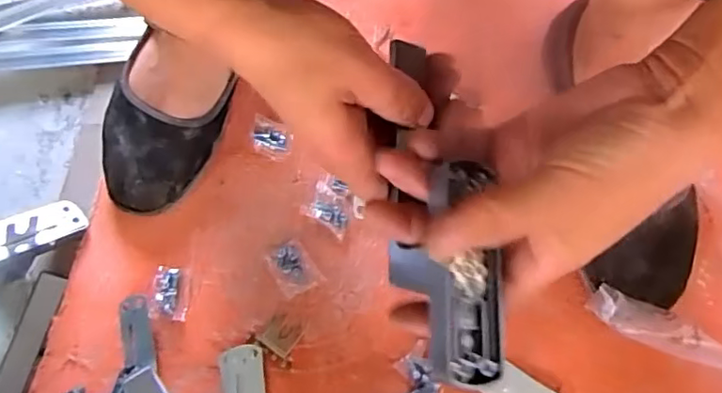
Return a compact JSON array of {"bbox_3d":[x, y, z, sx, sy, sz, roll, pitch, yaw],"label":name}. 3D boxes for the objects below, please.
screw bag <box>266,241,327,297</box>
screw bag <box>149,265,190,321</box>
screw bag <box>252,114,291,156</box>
[{"bbox_3d":[-0.052,0.055,0.446,0.030,0.012,0.042,-32,74,-9],"label":"screw bag"},{"bbox_3d":[-0.145,0.073,0.443,0.026,0.009,0.039,2,71,2],"label":"screw bag"},{"bbox_3d":[-0.074,-0.050,0.485,0.037,0.008,0.027,18,73,7],"label":"screw bag"}]

